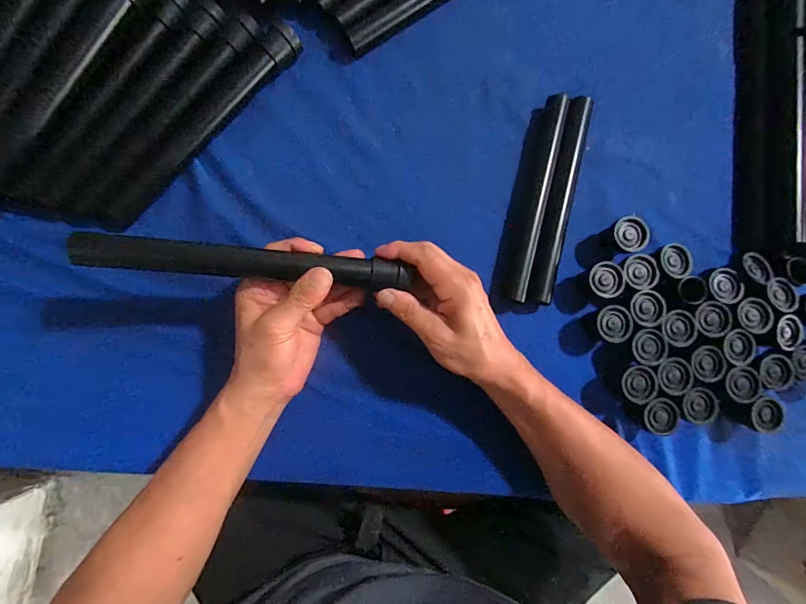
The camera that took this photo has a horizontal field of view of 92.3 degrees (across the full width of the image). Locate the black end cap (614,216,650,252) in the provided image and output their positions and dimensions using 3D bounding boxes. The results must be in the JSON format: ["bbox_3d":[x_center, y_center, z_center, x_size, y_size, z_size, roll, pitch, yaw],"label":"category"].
[{"bbox_3d":[0.225,-0.067,0.396,0.031,0.034,0.035,-16,86,-6],"label":"black end cap"}]

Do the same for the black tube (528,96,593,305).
[{"bbox_3d":[0.161,-0.105,0.401,0.025,0.019,0.215,14,83,-3],"label":"black tube"}]

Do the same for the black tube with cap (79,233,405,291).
[{"bbox_3d":[-0.117,-0.031,0.312,0.243,0.029,0.025,4,86,-10],"label":"black tube with cap"}]

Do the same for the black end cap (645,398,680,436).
[{"bbox_3d":[0.244,0.109,0.376,0.036,0.023,0.032,9,84,-4],"label":"black end cap"}]

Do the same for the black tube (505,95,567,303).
[{"bbox_3d":[0.137,-0.108,0.401,0.021,0.020,0.220,14,83,-3],"label":"black tube"}]

